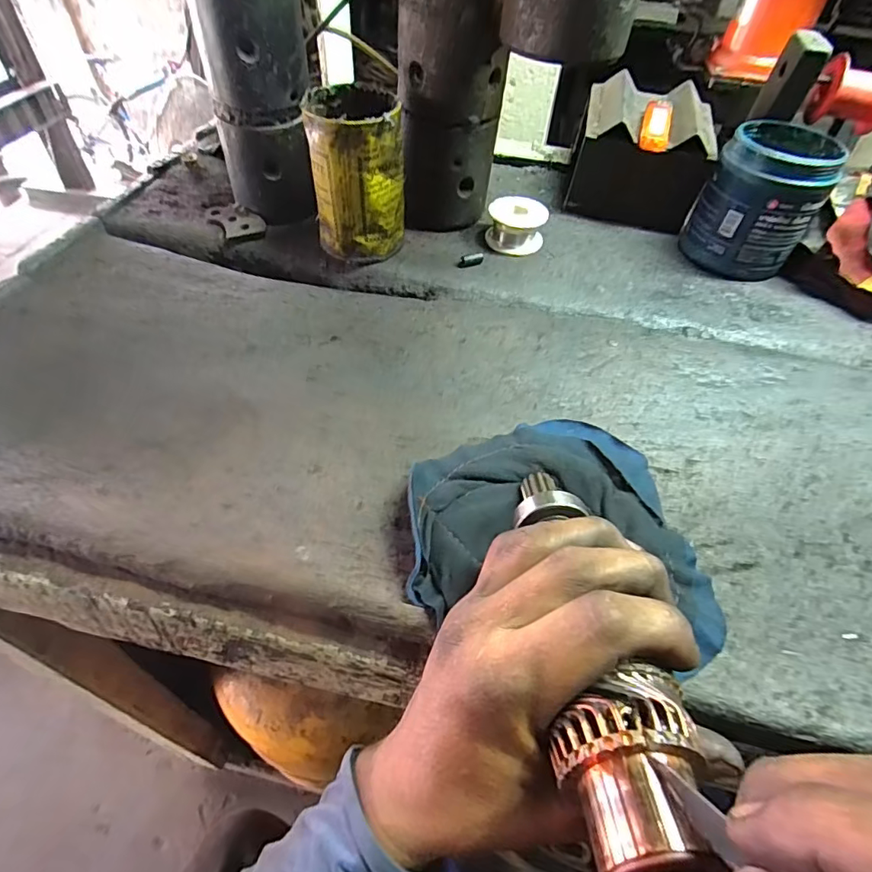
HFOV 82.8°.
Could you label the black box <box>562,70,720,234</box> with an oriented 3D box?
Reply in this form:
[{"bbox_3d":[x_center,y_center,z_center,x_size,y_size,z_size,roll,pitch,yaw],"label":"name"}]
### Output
[{"bbox_3d":[0.202,-0.280,0.492,0.120,0.091,0.111,14,52,9],"label":"black box"}]

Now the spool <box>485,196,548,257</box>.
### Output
[{"bbox_3d":[0.074,-0.193,0.452,0.052,0.028,0.049,8,51,4],"label":"spool"}]

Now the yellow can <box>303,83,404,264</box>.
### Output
[{"bbox_3d":[-0.064,-0.215,0.415,0.070,0.121,0.081,-4,51,-5],"label":"yellow can"}]

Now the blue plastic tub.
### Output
[{"bbox_3d":[0.283,-0.204,0.436,0.088,0.100,0.087,1,51,-1],"label":"blue plastic tub"}]

